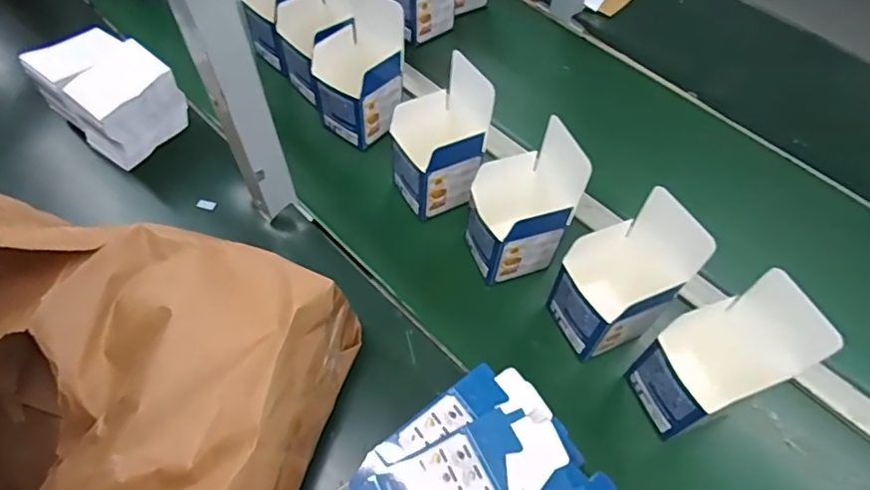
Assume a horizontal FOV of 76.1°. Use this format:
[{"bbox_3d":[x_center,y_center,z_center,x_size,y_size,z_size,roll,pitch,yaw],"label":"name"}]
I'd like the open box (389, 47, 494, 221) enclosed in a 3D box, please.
[{"bbox_3d":[0.001,-0.126,0.674,0.103,0.177,0.100,-18,54,-13],"label":"open box"}]

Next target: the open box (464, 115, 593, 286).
[{"bbox_3d":[0.092,-0.042,0.624,0.099,0.163,0.094,-13,53,-9],"label":"open box"}]

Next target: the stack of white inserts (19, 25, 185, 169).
[{"bbox_3d":[-0.424,-0.196,0.730,0.160,0.117,0.107,28,58,21],"label":"stack of white inserts"}]

